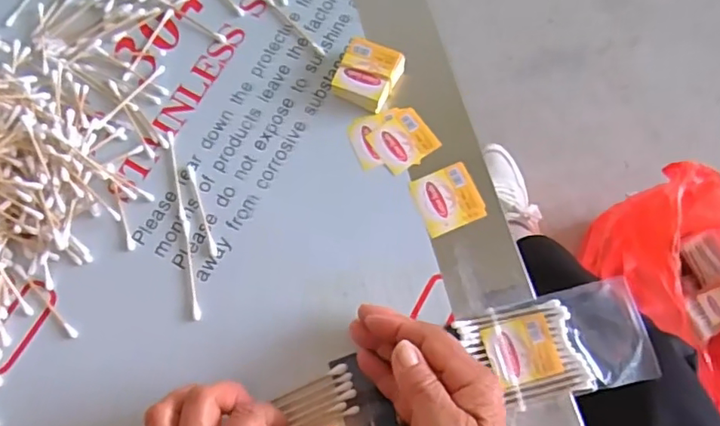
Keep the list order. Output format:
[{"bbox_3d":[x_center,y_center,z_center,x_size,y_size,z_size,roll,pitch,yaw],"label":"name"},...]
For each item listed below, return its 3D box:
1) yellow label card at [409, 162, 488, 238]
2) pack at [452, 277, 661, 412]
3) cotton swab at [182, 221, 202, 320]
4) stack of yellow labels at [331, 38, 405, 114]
[{"bbox_3d":[0.065,-0.011,0.409,0.044,0.004,0.045,-21,73,-5],"label":"yellow label card"},{"bbox_3d":[0.131,0.088,0.371,0.115,0.008,0.063,-13,73,-3],"label":"pack"},{"bbox_3d":[-0.121,0.040,0.403,0.007,0.004,0.073,-12,72,-2],"label":"cotton swab"},{"bbox_3d":[0.005,-0.105,0.432,0.043,0.022,0.046,24,75,9],"label":"stack of yellow labels"}]

